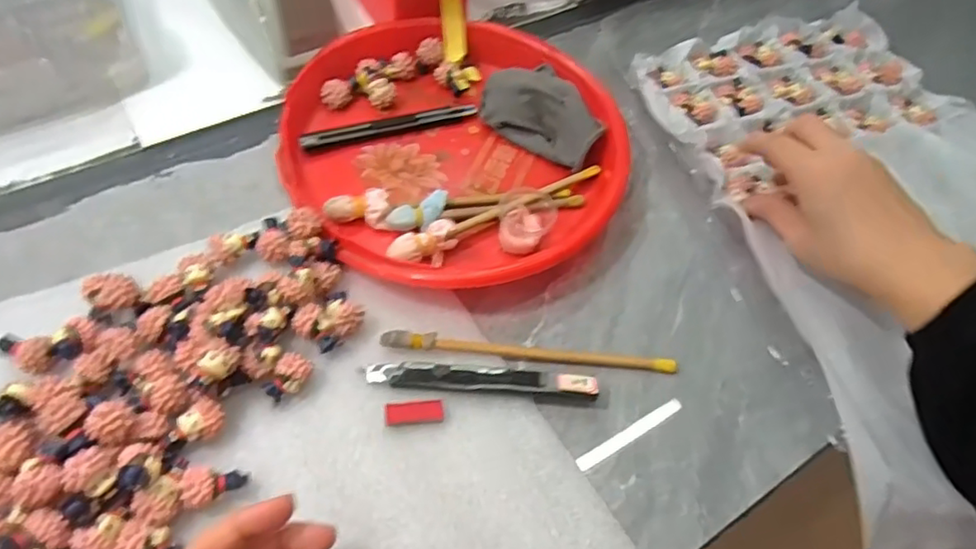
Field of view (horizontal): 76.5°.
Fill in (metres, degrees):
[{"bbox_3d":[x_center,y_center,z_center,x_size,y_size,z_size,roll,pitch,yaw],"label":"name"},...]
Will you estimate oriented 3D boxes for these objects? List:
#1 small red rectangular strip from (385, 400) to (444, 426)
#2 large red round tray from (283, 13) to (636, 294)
[{"bbox_3d":[-0.042,0.079,0.354,0.032,0.005,0.012,-4,55,-6],"label":"small red rectangular strip"},{"bbox_3d":[-0.025,-0.100,0.460,0.238,0.037,0.234,1,55,-2],"label":"large red round tray"}]

